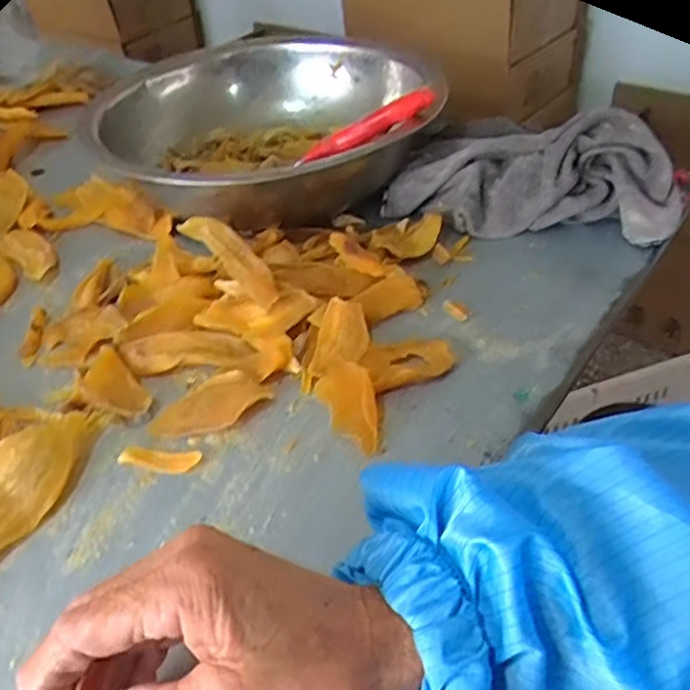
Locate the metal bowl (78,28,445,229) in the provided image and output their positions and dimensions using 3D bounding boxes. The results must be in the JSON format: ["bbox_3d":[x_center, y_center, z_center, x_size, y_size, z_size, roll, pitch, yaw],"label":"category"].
[{"bbox_3d":[-0.064,-0.180,0.584,0.267,0.078,0.257,-3,40,2],"label":"metal bowl"}]

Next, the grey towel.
[{"bbox_3d":[0.135,-0.123,0.511,0.206,0.073,0.073,14,44,21],"label":"grey towel"}]

